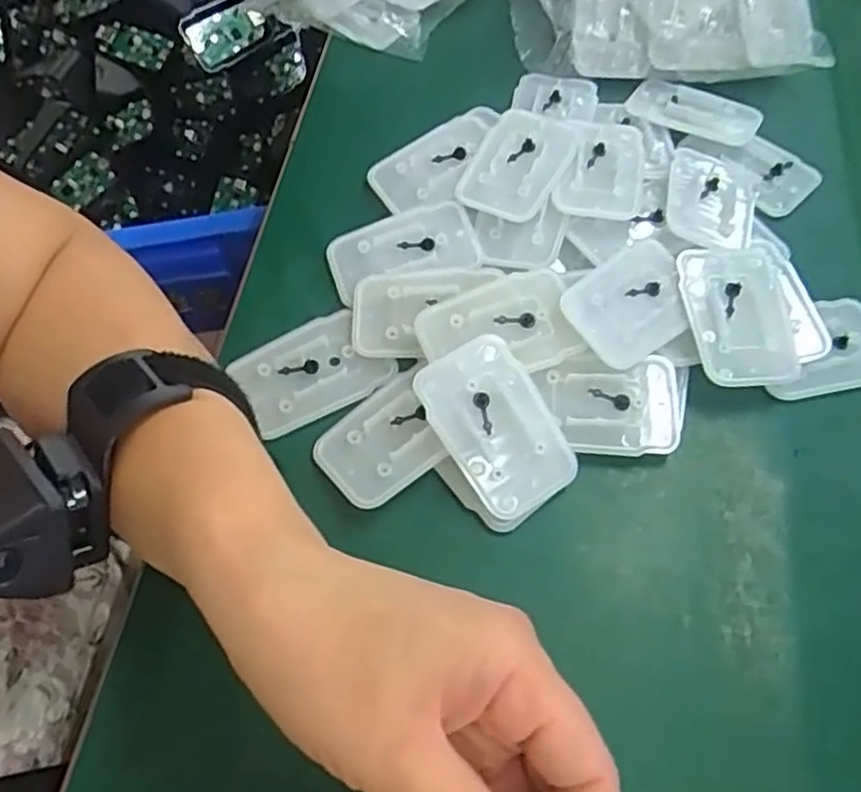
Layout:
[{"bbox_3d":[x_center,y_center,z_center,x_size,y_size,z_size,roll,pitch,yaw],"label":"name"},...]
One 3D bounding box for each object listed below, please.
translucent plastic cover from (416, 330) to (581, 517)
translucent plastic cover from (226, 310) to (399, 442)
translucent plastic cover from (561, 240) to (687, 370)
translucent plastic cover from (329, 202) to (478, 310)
[{"bbox_3d":[0.027,0.012,0.294,0.044,0.004,0.070,-33,85,-10],"label":"translucent plastic cover"},{"bbox_3d":[-0.052,-0.011,0.317,0.060,0.008,0.045,-29,64,-12],"label":"translucent plastic cover"},{"bbox_3d":[0.089,-0.042,0.317,0.061,0.010,0.043,-35,65,-15],"label":"translucent plastic cover"},{"bbox_3d":[-0.014,-0.070,0.342,0.068,0.005,0.039,-13,61,-4],"label":"translucent plastic cover"}]

